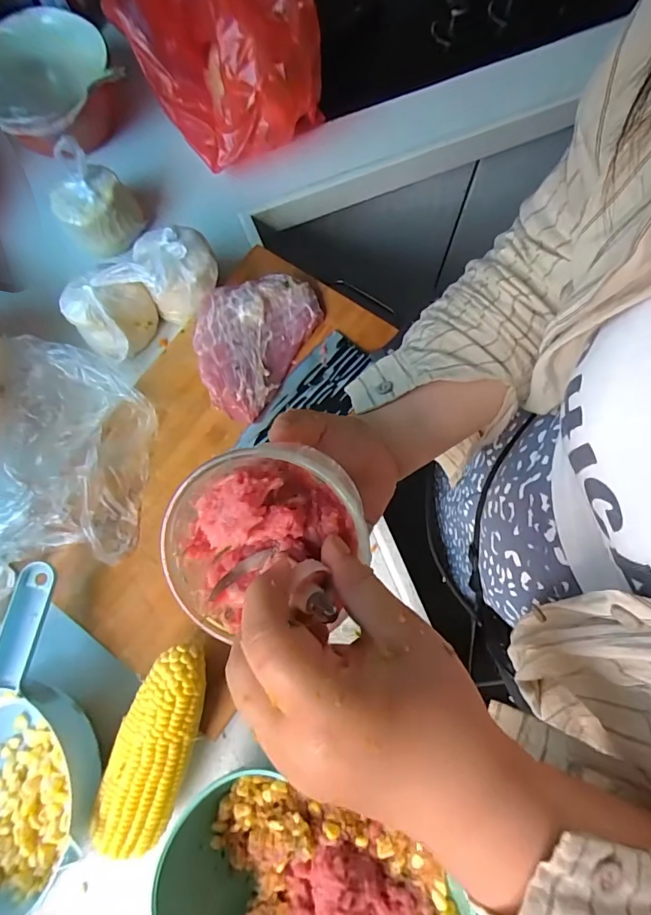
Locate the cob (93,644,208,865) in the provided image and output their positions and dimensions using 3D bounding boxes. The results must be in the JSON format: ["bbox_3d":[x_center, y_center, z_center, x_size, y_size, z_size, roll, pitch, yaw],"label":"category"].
[{"bbox_3d":[-0.146,0.247,0.389,0.063,0.059,0.169,17,76,6],"label":"cob"}]

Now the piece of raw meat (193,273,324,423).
[{"bbox_3d":[-0.079,-0.129,0.479,0.092,0.055,0.163,28,78,9],"label":"piece of raw meat"}]

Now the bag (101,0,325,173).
[{"bbox_3d":[-0.126,-0.490,0.544,0.179,0.129,0.234,-41,77,-8],"label":"bag"}]

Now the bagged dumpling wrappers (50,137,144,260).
[{"bbox_3d":[-0.273,-0.303,0.520,0.086,0.108,0.070,-31,76,-6],"label":"bagged dumpling wrappers"}]

